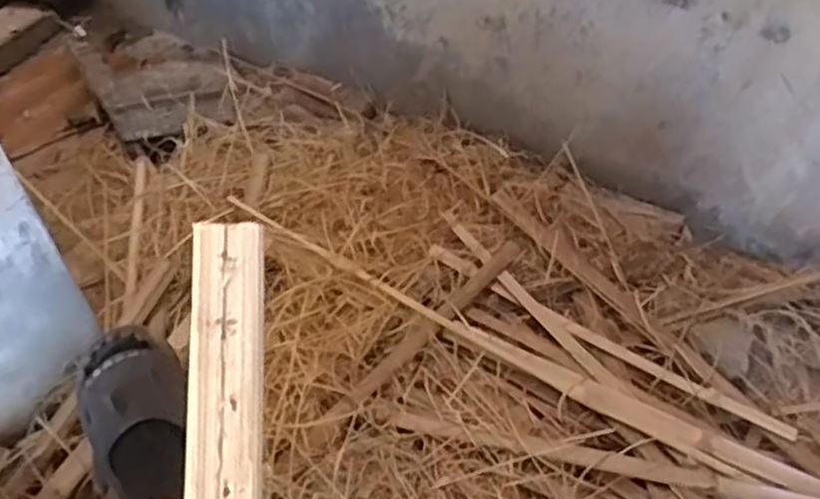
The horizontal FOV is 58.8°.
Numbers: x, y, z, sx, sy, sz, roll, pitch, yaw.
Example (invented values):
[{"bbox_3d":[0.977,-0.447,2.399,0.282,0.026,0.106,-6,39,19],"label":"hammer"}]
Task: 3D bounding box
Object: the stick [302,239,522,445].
[{"bbox_3d":[0.020,0.121,1.041,0.027,0.026,0.446,36,57,24],"label":"stick"}]

